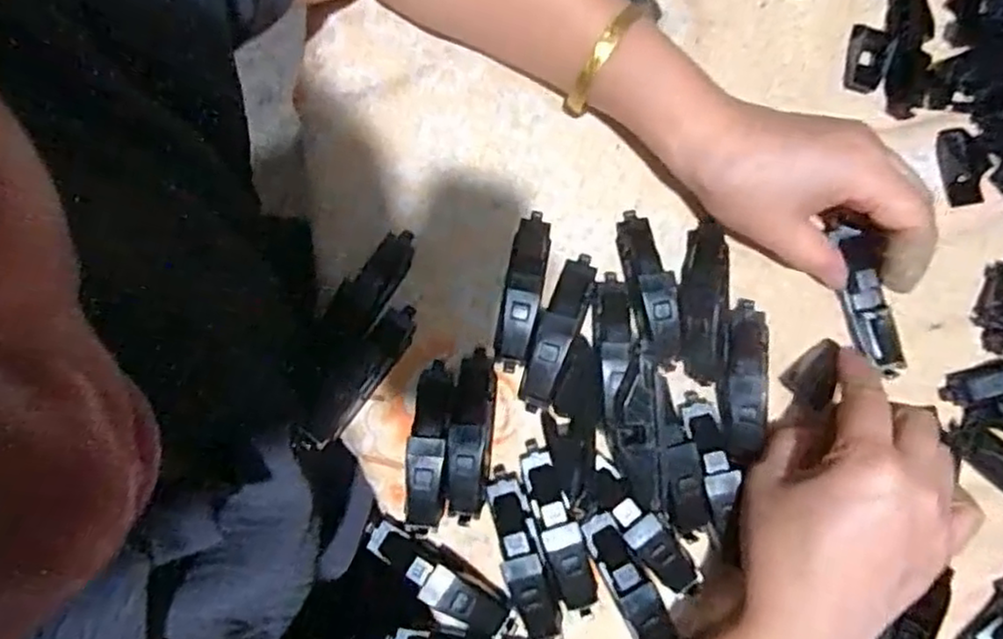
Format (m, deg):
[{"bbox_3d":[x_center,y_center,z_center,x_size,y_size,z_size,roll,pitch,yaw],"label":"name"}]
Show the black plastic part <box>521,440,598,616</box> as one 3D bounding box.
[{"bbox_3d":[0.027,0.099,0.322,0.018,0.018,0.081,-20,80,-4],"label":"black plastic part"}]

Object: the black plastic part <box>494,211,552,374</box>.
[{"bbox_3d":[0.011,-0.015,0.339,0.018,0.018,0.078,12,79,2],"label":"black plastic part"}]

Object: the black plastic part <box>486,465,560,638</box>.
[{"bbox_3d":[0.009,0.111,0.319,0.018,0.017,0.081,-16,79,-3],"label":"black plastic part"}]

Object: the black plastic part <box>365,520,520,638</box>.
[{"bbox_3d":[-0.029,0.122,0.319,0.080,0.021,0.023,29,80,5],"label":"black plastic part"}]

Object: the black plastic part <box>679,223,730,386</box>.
[{"bbox_3d":[0.102,-0.010,0.342,0.026,0.019,0.078,13,79,2],"label":"black plastic part"}]

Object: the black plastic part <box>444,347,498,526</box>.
[{"bbox_3d":[-0.015,0.055,0.329,0.021,0.015,0.081,6,79,1],"label":"black plastic part"}]

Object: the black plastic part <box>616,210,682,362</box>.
[{"bbox_3d":[0.073,-0.019,0.341,0.021,0.016,0.077,-11,79,-2],"label":"black plastic part"}]

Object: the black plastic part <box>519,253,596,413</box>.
[{"bbox_3d":[0.028,0.005,0.336,0.018,0.018,0.080,21,80,4],"label":"black plastic part"}]

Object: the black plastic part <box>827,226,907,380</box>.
[{"bbox_3d":[0.182,-0.008,0.341,0.015,0.015,0.078,-18,92,-4],"label":"black plastic part"}]

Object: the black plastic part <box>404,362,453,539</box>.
[{"bbox_3d":[-0.036,0.062,0.328,0.018,0.016,0.081,5,79,1],"label":"black plastic part"}]

